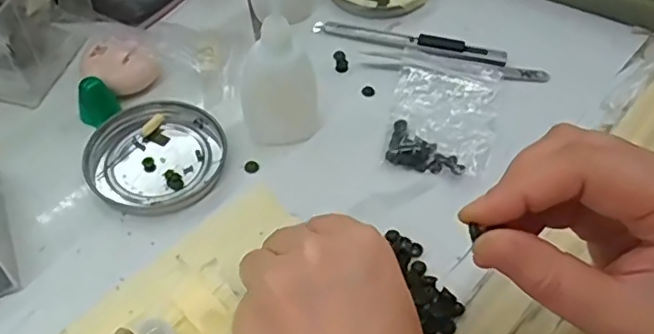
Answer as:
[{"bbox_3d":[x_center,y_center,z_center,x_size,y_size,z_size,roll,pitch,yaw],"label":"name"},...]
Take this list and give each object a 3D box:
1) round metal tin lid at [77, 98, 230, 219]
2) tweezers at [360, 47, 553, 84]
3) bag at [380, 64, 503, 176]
[{"bbox_3d":[-0.100,-0.007,0.358,0.076,0.007,0.076,28,56,17],"label":"round metal tin lid"},{"bbox_3d":[0.087,-0.069,0.412,0.124,0.007,0.018,7,53,2],"label":"tweezers"},{"bbox_3d":[0.073,-0.034,0.379,0.063,0.013,0.088,12,53,5],"label":"bag"}]

